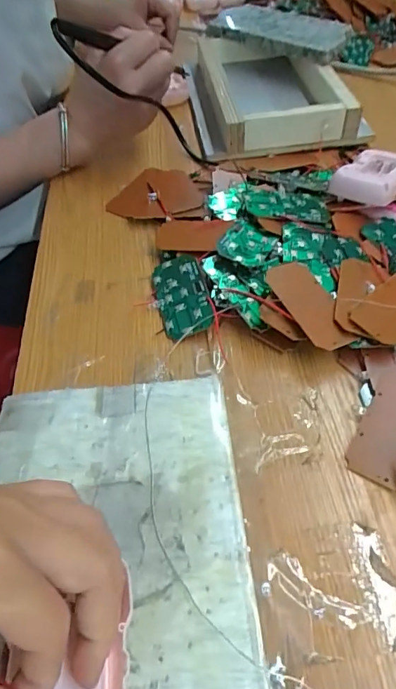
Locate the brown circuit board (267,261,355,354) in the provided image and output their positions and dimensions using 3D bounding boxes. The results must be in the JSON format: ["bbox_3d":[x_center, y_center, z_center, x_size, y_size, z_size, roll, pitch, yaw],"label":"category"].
[{"bbox_3d":[0.077,-0.028,0.310,0.041,0.004,0.075,-14,56,-23],"label":"brown circuit board"}]

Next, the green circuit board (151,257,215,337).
[{"bbox_3d":[-0.013,-0.037,0.339,0.038,0.004,0.073,-22,56,10],"label":"green circuit board"}]

